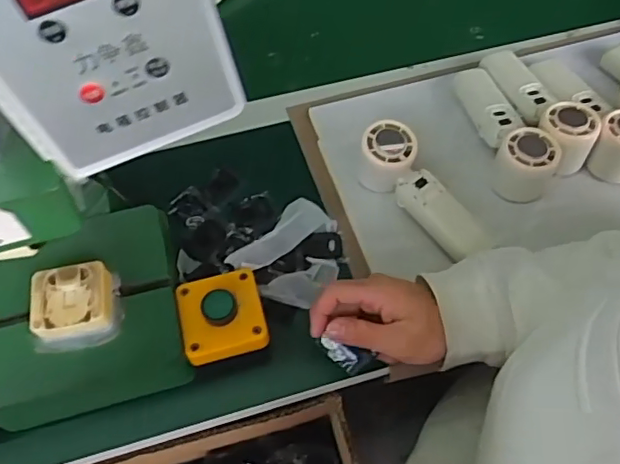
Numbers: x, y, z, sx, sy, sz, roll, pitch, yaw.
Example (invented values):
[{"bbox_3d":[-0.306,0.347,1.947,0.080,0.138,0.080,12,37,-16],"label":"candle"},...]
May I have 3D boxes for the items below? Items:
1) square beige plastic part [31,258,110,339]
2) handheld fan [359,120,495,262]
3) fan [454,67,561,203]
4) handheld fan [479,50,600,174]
[{"bbox_3d":[-0.190,0.057,0.456,0.060,0.031,0.055,-11,61,-6],"label":"square beige plastic part"},{"bbox_3d":[0.107,-0.037,0.548,0.053,0.059,0.152,-33,65,-17],"label":"handheld fan"},{"bbox_3d":[0.198,-0.114,0.592,0.054,0.052,0.165,-16,61,-9],"label":"fan"},{"bbox_3d":[0.246,-0.144,0.608,0.059,0.048,0.181,-12,61,-7],"label":"handheld fan"}]

